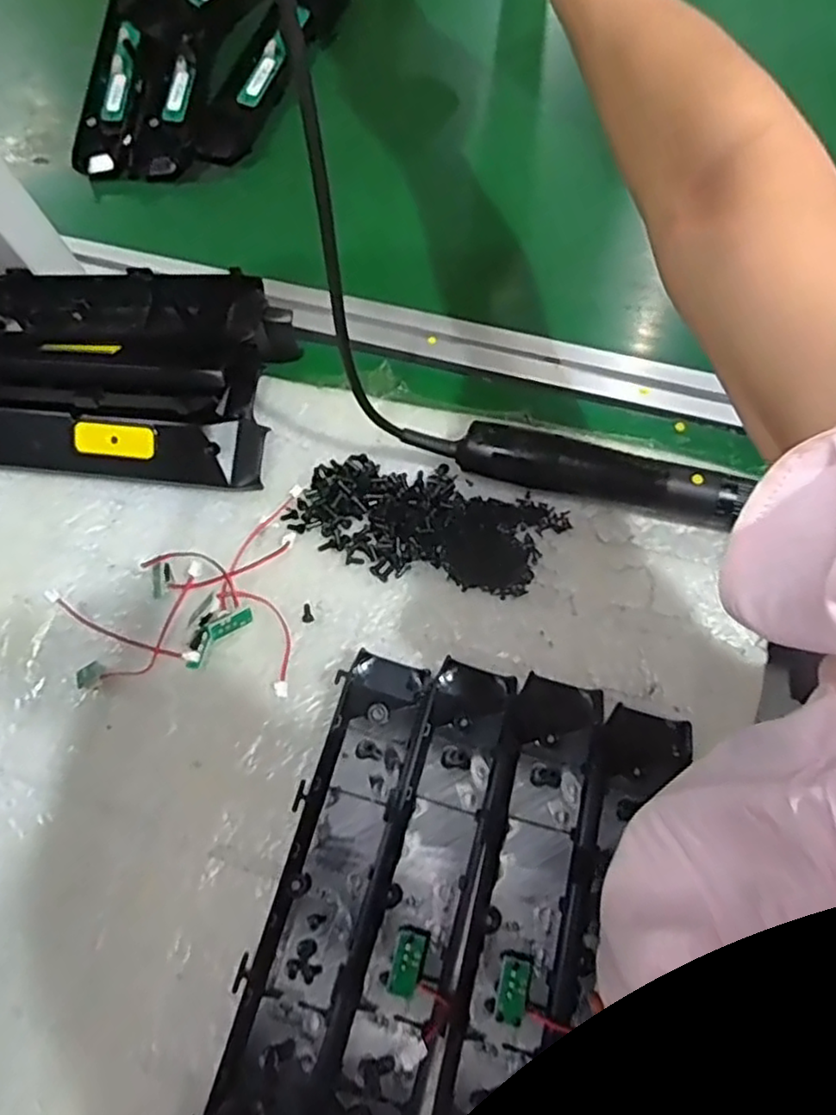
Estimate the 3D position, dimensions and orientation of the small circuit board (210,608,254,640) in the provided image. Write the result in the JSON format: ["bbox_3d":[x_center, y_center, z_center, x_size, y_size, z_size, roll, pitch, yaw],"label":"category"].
[{"bbox_3d":[-0.123,0.044,0.450,0.029,0.007,0.012,-26,113,-32],"label":"small circuit board"}]

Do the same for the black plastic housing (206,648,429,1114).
[{"bbox_3d":[-0.051,0.189,0.386,0.058,0.022,0.272,13,71,10],"label":"black plastic housing"}]

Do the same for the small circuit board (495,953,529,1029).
[{"bbox_3d":[0.050,0.225,0.354,0.014,0.004,0.030,15,70,-4],"label":"small circuit board"}]

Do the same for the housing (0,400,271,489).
[{"bbox_3d":[-0.252,-0.091,0.504,0.282,0.032,0.053,6,70,7],"label":"housing"}]

